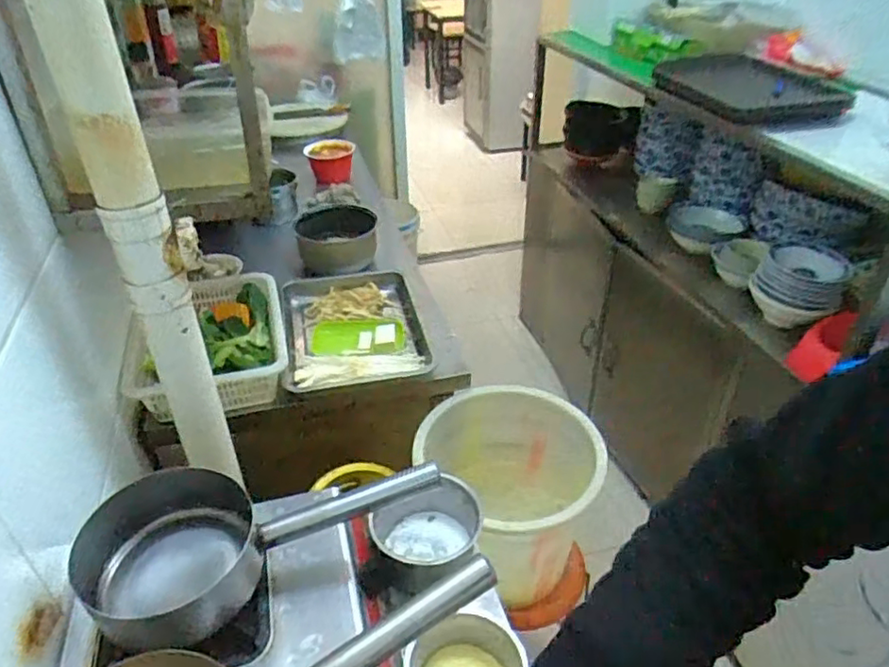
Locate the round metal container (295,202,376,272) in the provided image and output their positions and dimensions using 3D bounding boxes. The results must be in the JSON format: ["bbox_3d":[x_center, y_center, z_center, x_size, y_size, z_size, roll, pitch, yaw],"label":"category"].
[{"bbox_3d":[-0.262,-0.231,1.553,0.192,0.107,0.203,-9,36,-11],"label":"round metal container"}]

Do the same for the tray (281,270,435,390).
[{"bbox_3d":[-0.193,-0.008,1.341,0.293,0.046,0.393,-7,36,-8],"label":"tray"}]

